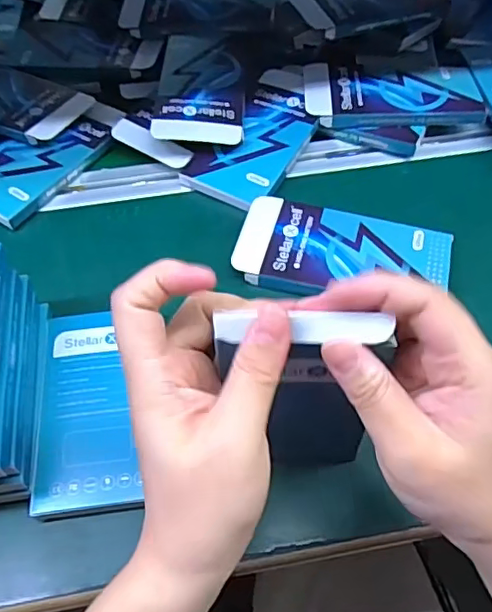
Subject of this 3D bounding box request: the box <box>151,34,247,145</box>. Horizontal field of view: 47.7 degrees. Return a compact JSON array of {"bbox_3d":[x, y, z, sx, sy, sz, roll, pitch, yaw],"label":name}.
[{"bbox_3d":[-0.039,-0.198,0.504,0.076,0.018,0.141,1,57,0],"label":"box"}]

